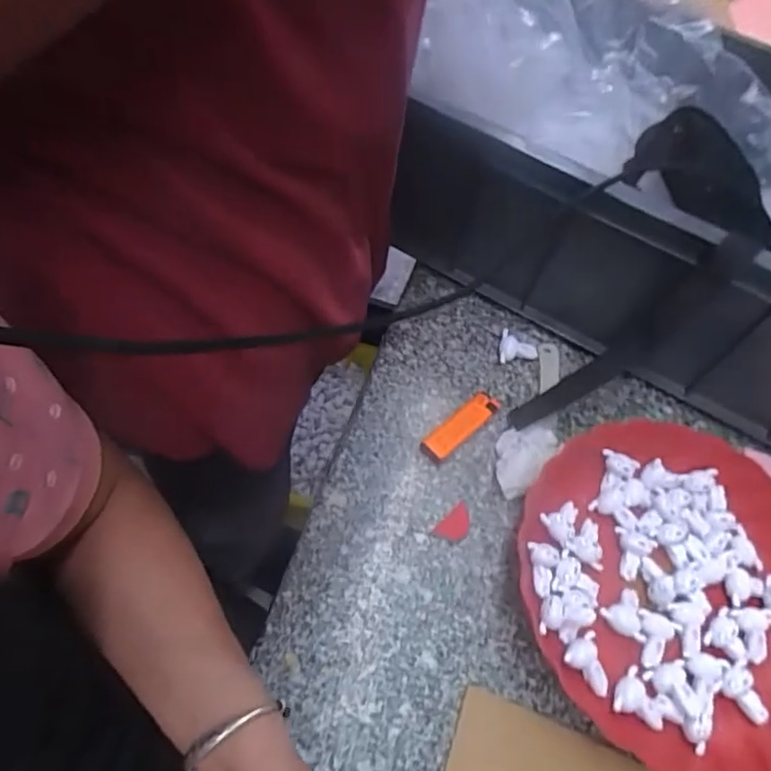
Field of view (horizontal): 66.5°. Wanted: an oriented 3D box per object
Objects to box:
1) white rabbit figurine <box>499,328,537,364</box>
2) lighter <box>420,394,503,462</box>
[{"bbox_3d":[0.125,-0.033,0.551,0.037,0.021,0.026,17,56,1],"label":"white rabbit figurine"},{"bbox_3d":[0.066,0.033,0.502,0.025,0.017,0.083,42,60,17],"label":"lighter"}]

